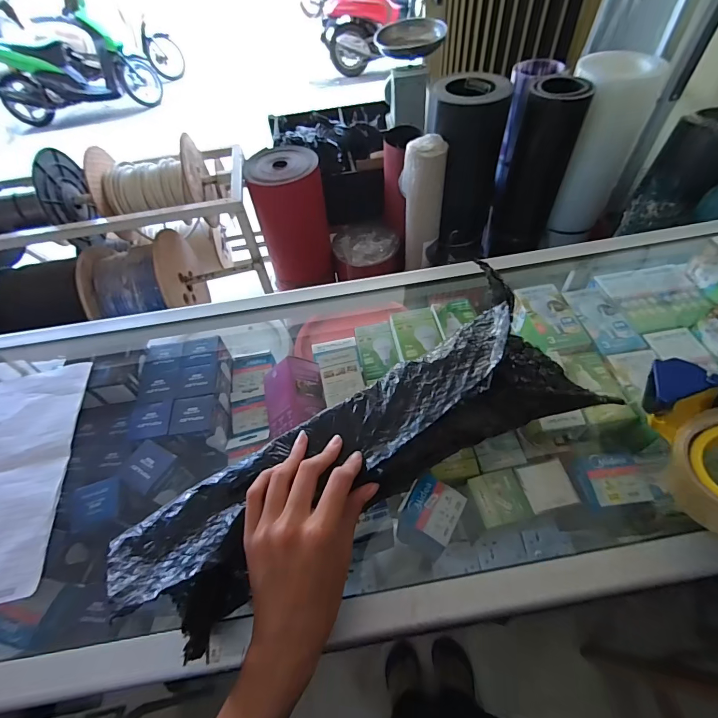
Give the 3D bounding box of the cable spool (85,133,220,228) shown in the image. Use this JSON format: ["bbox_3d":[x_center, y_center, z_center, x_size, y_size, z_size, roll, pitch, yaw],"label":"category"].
[{"bbox_3d":[-0.627,-0.534,1.158,0.298,0.211,0.203,-10,54,-2],"label":"cable spool"}]

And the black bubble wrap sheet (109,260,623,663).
[{"bbox_3d":[0.019,0.067,0.316,0.402,0.069,0.121,-26,56,-15],"label":"black bubble wrap sheet"}]

